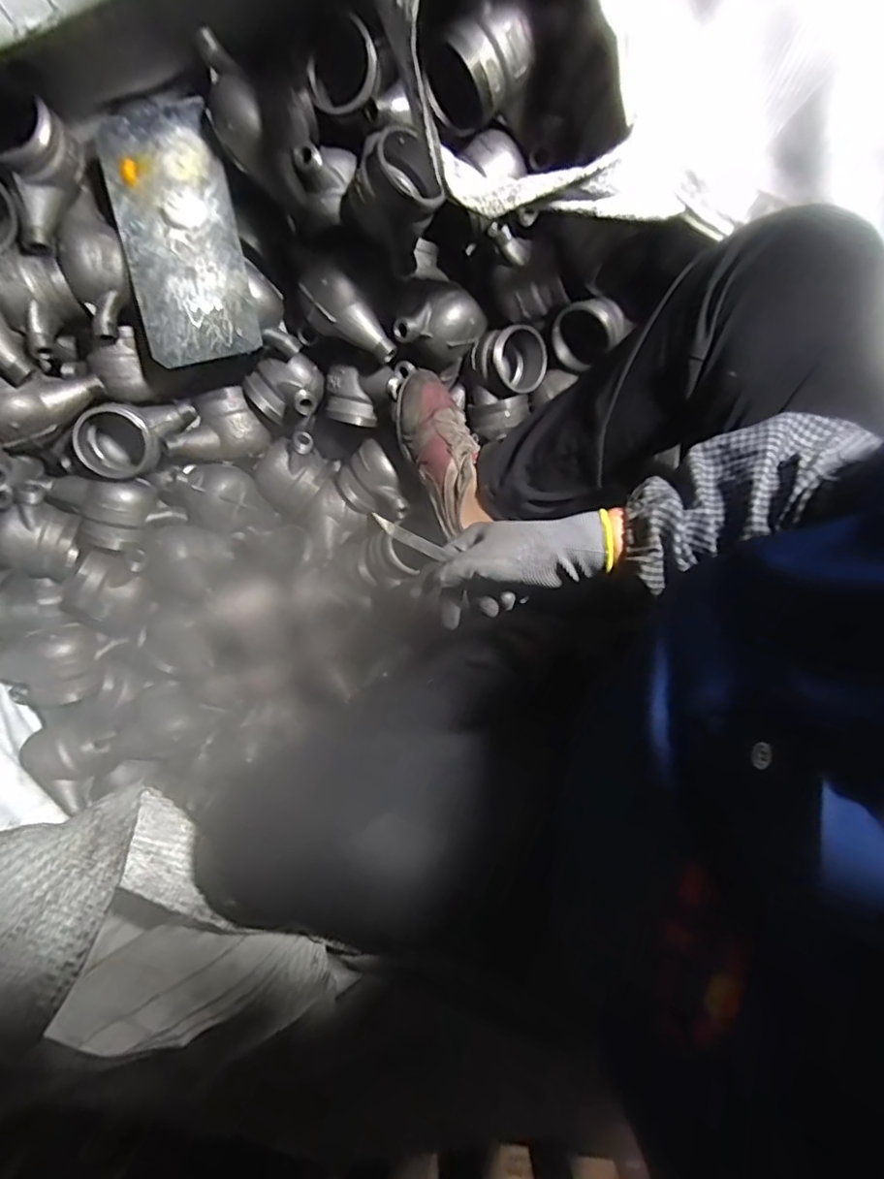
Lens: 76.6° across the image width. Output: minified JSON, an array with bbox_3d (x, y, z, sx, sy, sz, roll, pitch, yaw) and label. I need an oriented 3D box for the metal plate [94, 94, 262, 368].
[{"bbox_3d":[-0.268,-0.355,0.566,0.121,0.008,0.231,-13,101,4],"label":"metal plate"}]

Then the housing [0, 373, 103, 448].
[{"bbox_3d":[-0.434,-0.193,0.602,0.114,0.066,0.068,-16,110,-36],"label":"housing"}]

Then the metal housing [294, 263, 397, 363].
[{"bbox_3d":[-0.102,-0.295,0.604,0.123,0.055,0.049,37,81,-9],"label":"metal housing"}]

